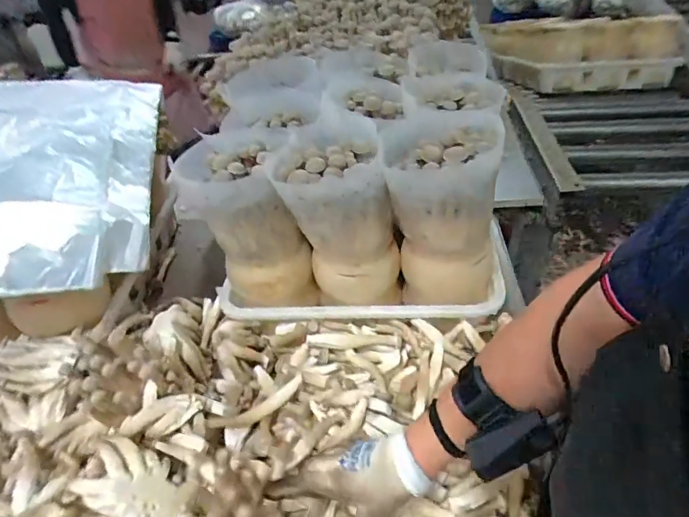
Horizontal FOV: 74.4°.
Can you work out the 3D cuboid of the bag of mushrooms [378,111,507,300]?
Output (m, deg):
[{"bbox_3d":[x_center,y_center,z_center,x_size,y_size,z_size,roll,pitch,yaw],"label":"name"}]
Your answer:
[{"bbox_3d":[0.136,-0.073,0.661,0.143,0.224,0.164,0,43,8],"label":"bag of mushrooms"}]

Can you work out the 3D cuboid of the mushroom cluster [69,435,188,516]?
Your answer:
[{"bbox_3d":[-0.239,0.257,0.494,0.102,0.074,0.097,21,49,27],"label":"mushroom cluster"}]

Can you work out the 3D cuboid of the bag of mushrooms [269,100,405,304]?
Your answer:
[{"bbox_3d":[-0.017,-0.067,0.656,0.137,0.233,0.164,-15,43,-8],"label":"bag of mushrooms"}]

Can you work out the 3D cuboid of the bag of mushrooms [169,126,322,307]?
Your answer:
[{"bbox_3d":[-0.138,-0.054,0.677,0.141,0.235,0.144,-14,43,-7],"label":"bag of mushrooms"}]

